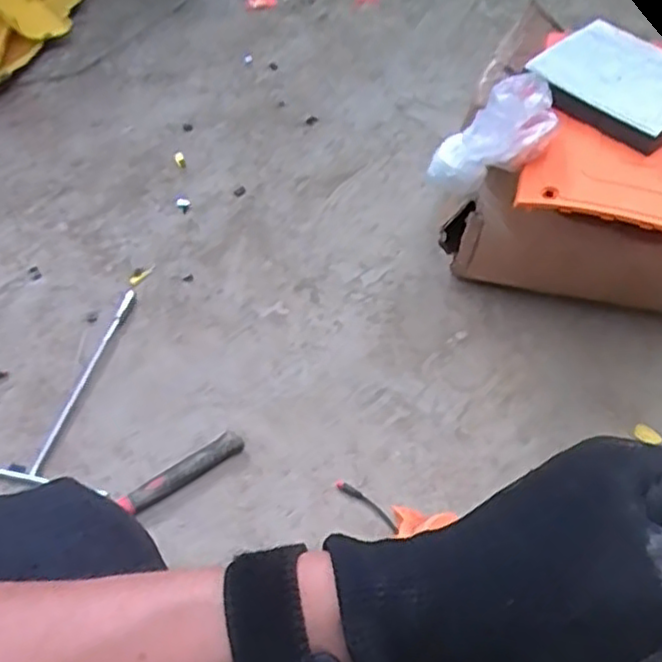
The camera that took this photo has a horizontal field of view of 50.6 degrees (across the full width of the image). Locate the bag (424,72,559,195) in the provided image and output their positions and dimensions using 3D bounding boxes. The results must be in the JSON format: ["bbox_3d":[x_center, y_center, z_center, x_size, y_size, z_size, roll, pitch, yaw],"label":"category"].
[{"bbox_3d":[0.186,-0.223,0.772,0.169,0.058,0.081,-40,64,-6],"label":"bag"}]

